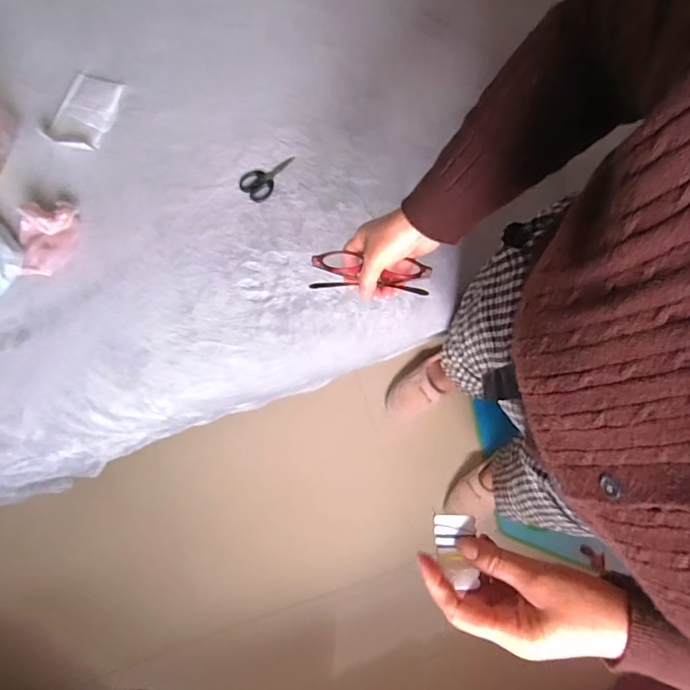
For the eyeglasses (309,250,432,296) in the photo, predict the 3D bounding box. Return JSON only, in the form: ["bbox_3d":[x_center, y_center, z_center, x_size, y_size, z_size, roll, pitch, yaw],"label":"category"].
[{"bbox_3d":[0.029,-0.083,0.532,0.136,0.039,0.046,7,80,7],"label":"eyeglasses"}]

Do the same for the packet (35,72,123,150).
[{"bbox_3d":[-0.500,-0.451,0.881,0.118,0.031,0.166,22,81,5],"label":"packet"}]

